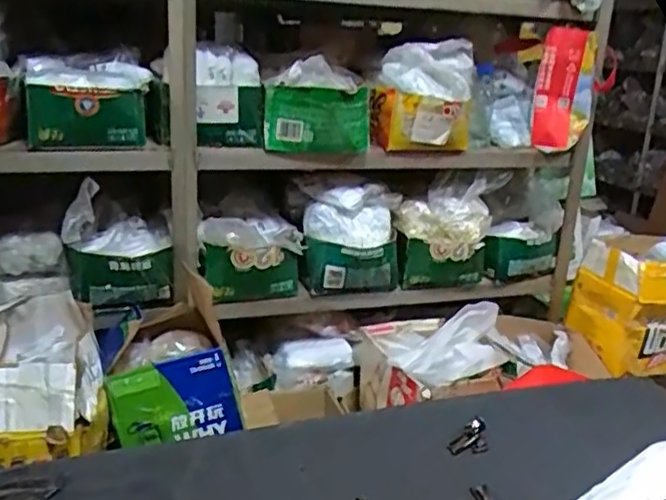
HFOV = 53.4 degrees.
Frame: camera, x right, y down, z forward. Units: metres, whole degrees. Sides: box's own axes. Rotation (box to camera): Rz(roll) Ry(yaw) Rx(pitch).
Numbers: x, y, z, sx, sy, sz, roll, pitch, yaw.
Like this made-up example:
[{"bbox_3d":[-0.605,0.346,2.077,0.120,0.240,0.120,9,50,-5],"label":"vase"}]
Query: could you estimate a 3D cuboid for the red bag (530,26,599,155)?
[{"bbox_3d":[0.548,-0.380,1.575,0.130,0.271,0.052,10,19,19],"label":"red bag"}]

